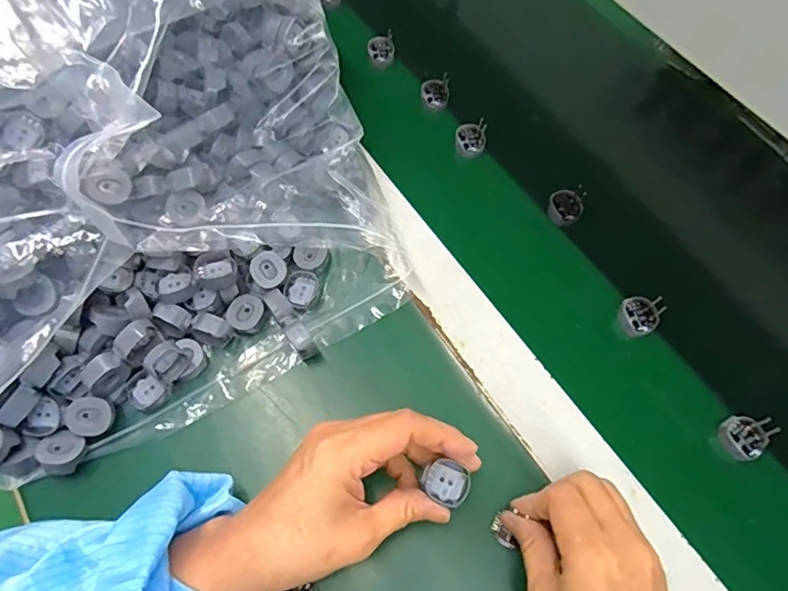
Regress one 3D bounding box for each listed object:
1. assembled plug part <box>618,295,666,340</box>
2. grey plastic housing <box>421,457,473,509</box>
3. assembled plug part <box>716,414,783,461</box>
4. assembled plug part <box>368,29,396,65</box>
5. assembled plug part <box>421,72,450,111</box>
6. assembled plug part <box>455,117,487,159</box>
[{"bbox_3d":[0.188,0.016,0.416,0.028,0.021,0.031,18,67,8],"label":"assembled plug part"},{"bbox_3d":[0.031,0.109,0.317,0.027,0.008,0.022,34,70,14],"label":"grey plastic housing"},{"bbox_3d":[0.244,0.097,0.375,0.030,0.021,0.028,0,65,0],"label":"assembled plug part"},{"bbox_3d":[-0.012,-0.242,0.533,0.025,0.022,0.025,-3,66,-2],"label":"assembled plug part"},{"bbox_3d":[0.039,-0.190,0.514,0.025,0.027,0.023,-5,66,-3],"label":"assembled plug part"},{"bbox_3d":[0.069,-0.140,0.490,0.026,0.031,0.026,7,66,3],"label":"assembled plug part"}]

